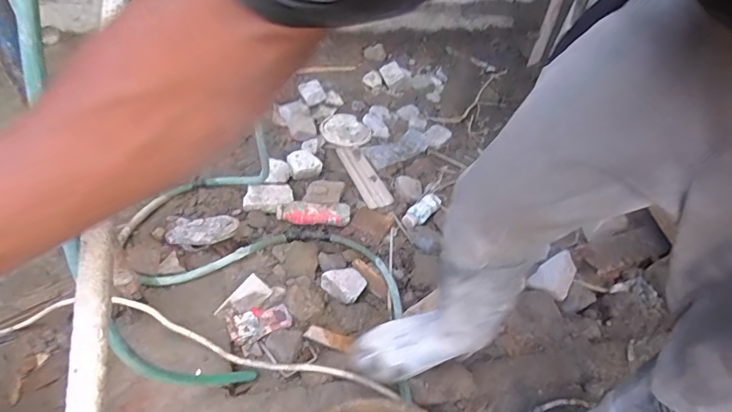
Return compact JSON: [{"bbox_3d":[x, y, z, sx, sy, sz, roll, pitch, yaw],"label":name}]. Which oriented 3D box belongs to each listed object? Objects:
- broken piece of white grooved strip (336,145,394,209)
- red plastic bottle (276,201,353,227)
[{"bbox_3d":[-0.006,-0.094,1.372,0.086,0.006,0.276,-15,47,-20],"label":"broken piece of white grooved strip"},{"bbox_3d":[-0.136,0.020,1.200,0.193,0.049,0.057,-4,45,-9],"label":"red plastic bottle"}]

